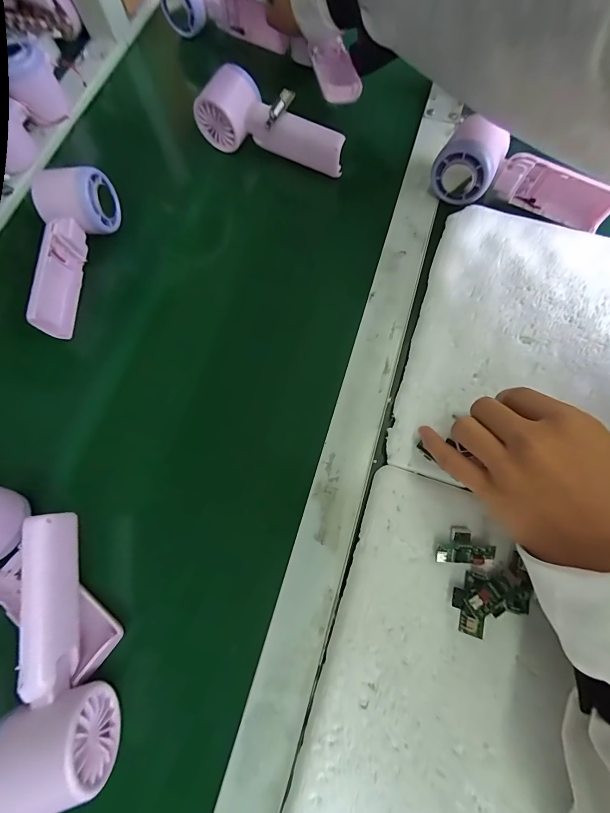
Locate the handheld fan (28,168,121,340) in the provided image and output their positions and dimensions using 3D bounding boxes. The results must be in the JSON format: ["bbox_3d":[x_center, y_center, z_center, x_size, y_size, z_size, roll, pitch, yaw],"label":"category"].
[{"bbox_3d":[-0.231,-0.148,0.327,0.057,0.053,0.163,5,73,3],"label":"handheld fan"}]

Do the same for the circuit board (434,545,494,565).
[{"bbox_3d":[0.111,0.102,0.240,0.039,0.008,0.013,-7,72,12],"label":"circuit board"}]

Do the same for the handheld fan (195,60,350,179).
[{"bbox_3d":[-0.032,-0.304,0.367,0.160,0.052,0.047,18,74,7],"label":"handheld fan"}]

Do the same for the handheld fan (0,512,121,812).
[{"bbox_3d":[-0.168,0.155,0.219,0.049,0.049,0.157,-17,73,-4],"label":"handheld fan"}]

